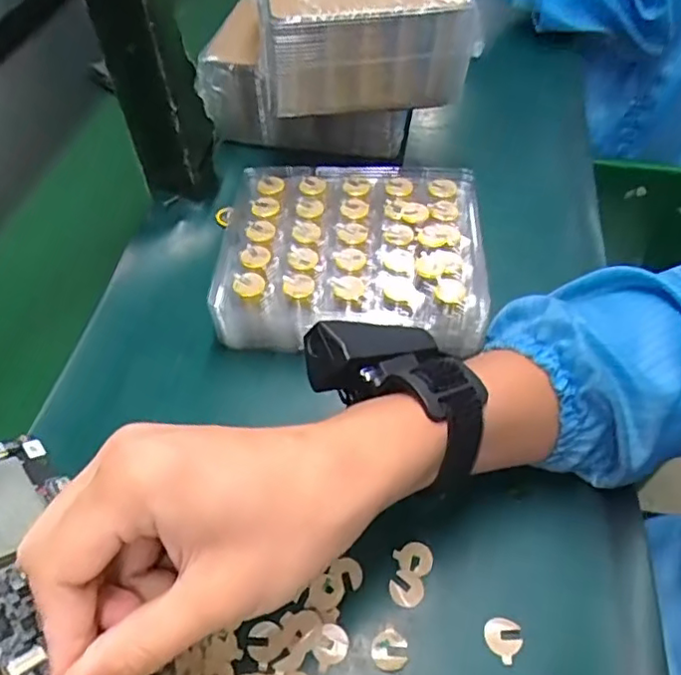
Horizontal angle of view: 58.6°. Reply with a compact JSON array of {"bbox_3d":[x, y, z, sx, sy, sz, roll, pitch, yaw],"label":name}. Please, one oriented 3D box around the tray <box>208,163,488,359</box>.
[{"bbox_3d":[0.005,-0.062,0.422,0.186,0.041,0.157,3,53,11],"label":"tray"}]

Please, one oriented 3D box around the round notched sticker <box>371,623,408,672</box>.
[{"bbox_3d":[0.024,0.150,0.290,0.017,0.004,0.017,3,46,-3],"label":"round notched sticker"}]

